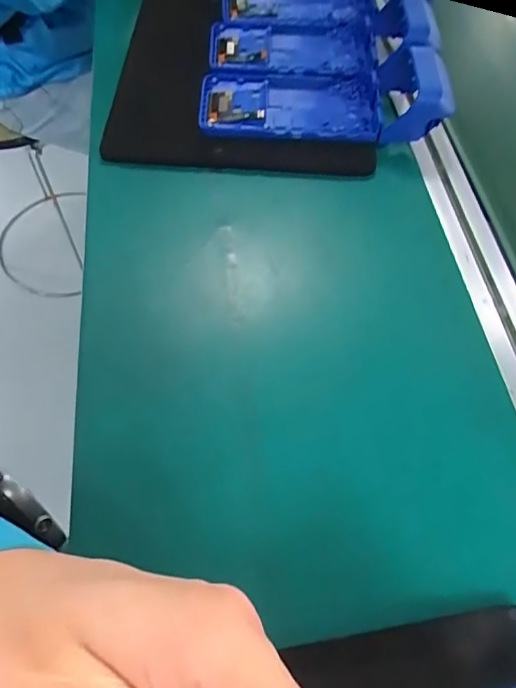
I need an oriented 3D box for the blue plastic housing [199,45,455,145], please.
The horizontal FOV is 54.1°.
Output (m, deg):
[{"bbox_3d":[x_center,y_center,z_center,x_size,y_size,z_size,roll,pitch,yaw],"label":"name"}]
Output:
[{"bbox_3d":[0.055,-0.227,0.460,0.213,0.057,0.089,1,61,1],"label":"blue plastic housing"}]

